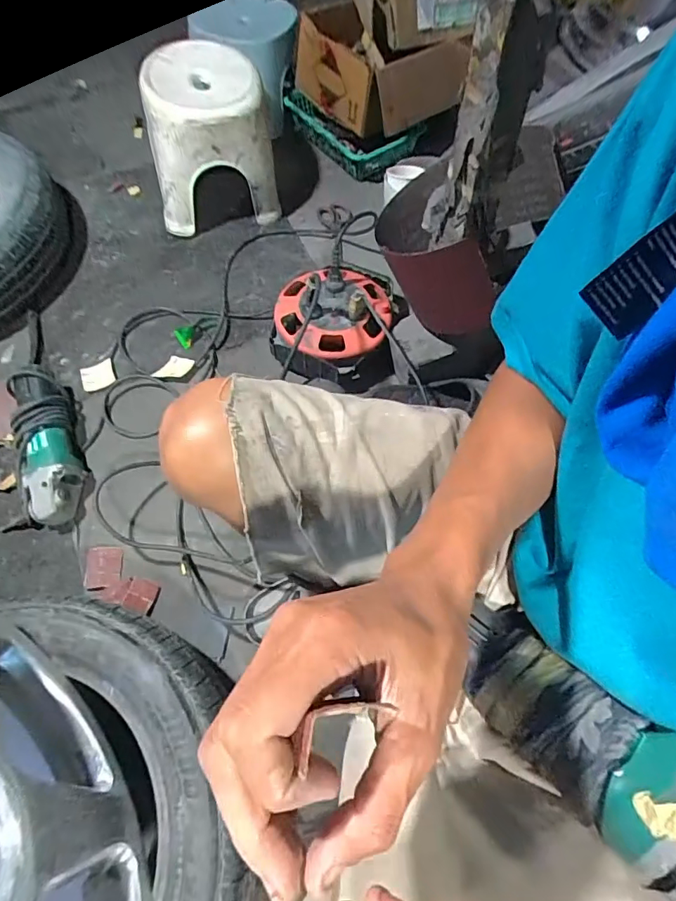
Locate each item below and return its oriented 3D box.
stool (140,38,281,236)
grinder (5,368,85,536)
[{"bbox_3d":[-0.257,-0.622,1.019,0.235,0.234,0.259,-8,64,-5],"label":"stool"},{"bbox_3d":[-0.465,-0.010,0.802,0.086,0.077,0.259,-16,65,-10],"label":"grinder"}]

